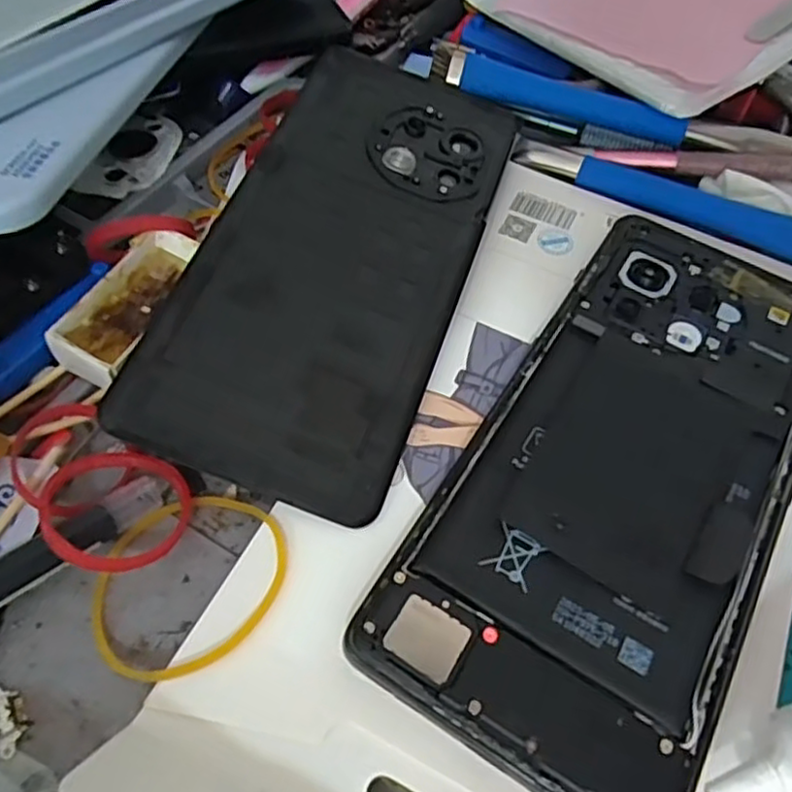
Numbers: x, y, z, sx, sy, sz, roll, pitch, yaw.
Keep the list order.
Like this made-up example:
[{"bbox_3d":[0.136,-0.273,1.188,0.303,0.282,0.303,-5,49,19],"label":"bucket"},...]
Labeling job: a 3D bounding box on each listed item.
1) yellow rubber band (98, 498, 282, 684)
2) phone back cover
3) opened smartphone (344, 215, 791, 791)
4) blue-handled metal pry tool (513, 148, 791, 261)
[{"bbox_3d":[-0.049,0.043,0.155,0.042,0.004,0.045,-6,52,7],"label":"yellow rubber band"},{"bbox_3d":[-0.016,-0.046,0.198,0.073,0.011,0.157,17,57,8],"label":"phone back cover"},{"bbox_3d":[0.061,0.014,0.168,0.071,0.010,0.160,29,60,15],"label":"opened smartphone"},{"bbox_3d":[0.095,-0.068,0.227,0.108,0.010,0.014,25,59,13],"label":"blue-handled metal pry tool"}]

